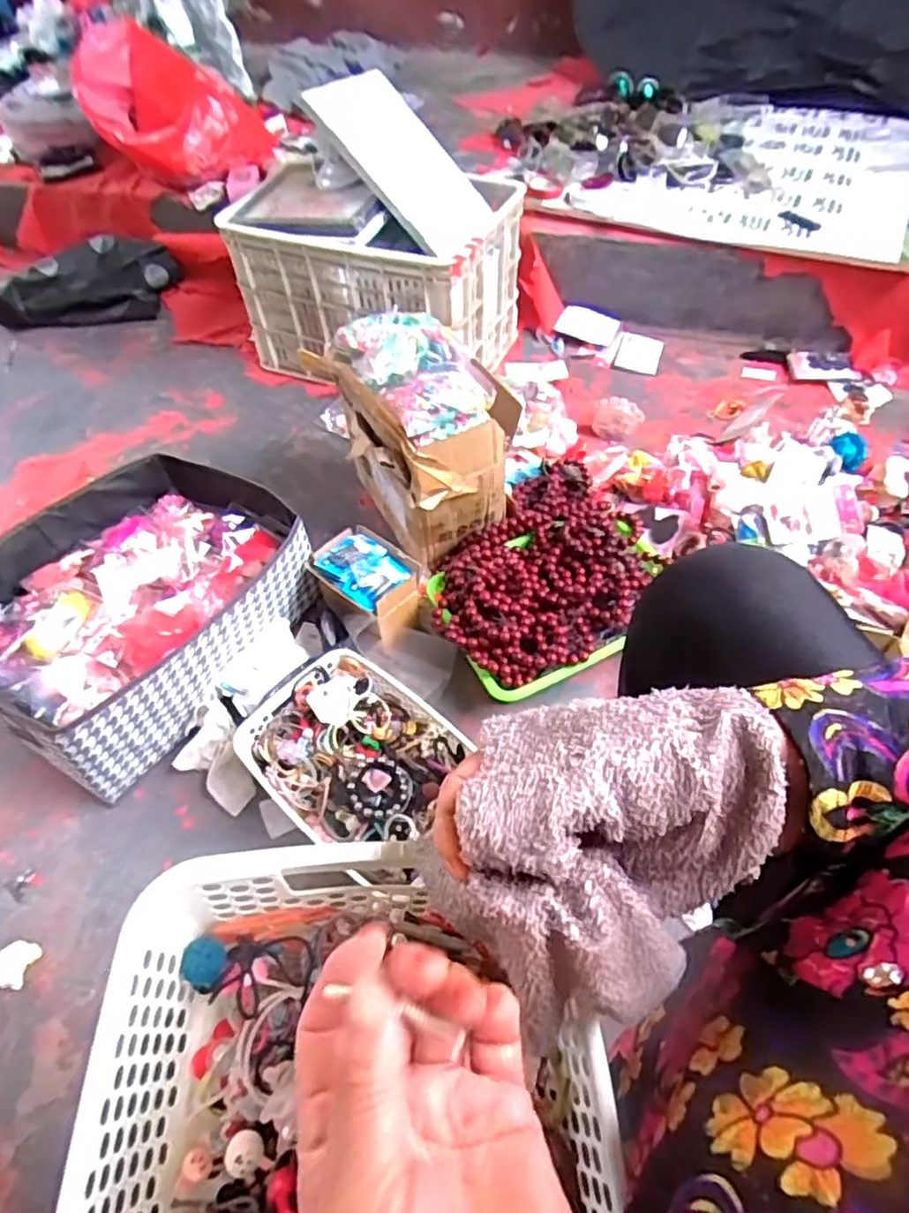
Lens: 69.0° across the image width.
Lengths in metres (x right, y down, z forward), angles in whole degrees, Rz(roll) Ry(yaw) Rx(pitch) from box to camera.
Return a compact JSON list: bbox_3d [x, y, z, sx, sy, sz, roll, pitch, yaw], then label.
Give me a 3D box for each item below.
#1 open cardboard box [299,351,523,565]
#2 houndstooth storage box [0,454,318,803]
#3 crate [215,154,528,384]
[{"bbox_3d":[-0.057,-0.237,1.045,0.199,0.301,0.277,-32,58,-20],"label":"open cardboard box"},{"bbox_3d":[-0.444,-0.011,0.935,0.370,0.142,0.419,28,59,22],"label":"houndstooth storage box"},{"bbox_3d":[-0.156,-0.696,1.419,0.523,0.324,0.351,18,56,16],"label":"crate"}]

